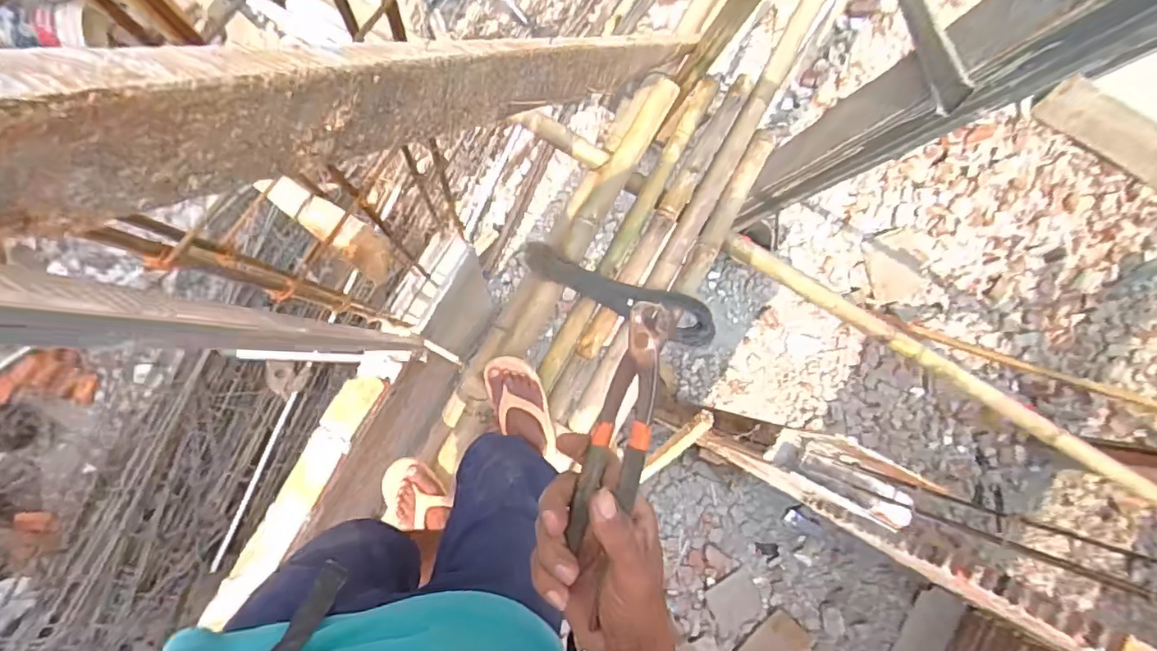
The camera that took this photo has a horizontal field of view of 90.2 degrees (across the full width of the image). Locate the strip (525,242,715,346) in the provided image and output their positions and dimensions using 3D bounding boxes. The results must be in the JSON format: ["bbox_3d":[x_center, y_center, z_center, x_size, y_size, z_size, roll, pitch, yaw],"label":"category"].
[{"bbox_3d":[0.092,-0.074,1.272,0.447,0.079,0.097,24,85,-6],"label":"strip"}]

